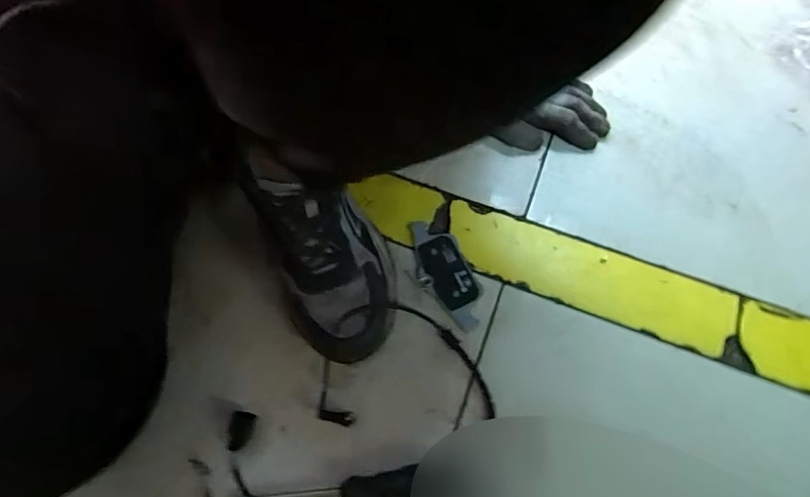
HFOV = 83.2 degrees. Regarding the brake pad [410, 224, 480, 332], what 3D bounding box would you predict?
[{"bbox_3d":[0.039,0.024,0.454,0.048,0.014,0.118,-23,71,-9],"label":"brake pad"}]

